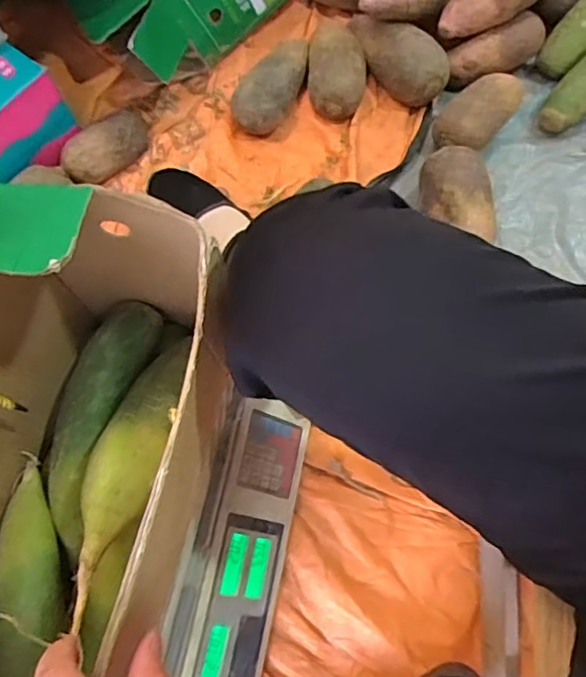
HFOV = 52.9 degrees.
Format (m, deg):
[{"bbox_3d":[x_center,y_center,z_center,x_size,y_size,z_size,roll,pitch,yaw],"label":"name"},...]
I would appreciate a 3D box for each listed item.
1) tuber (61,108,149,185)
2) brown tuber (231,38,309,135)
[{"bbox_3d":[-0.235,-0.244,0.742,0.120,0.055,0.061,-42,76,-11],"label":"tuber"},{"bbox_3d":[-0.023,-0.335,0.770,0.069,0.060,0.150,29,75,10],"label":"brown tuber"}]

